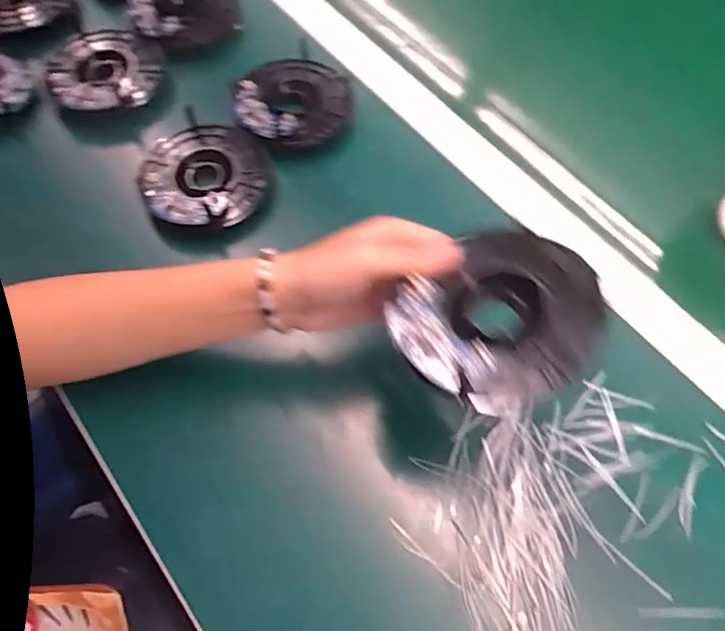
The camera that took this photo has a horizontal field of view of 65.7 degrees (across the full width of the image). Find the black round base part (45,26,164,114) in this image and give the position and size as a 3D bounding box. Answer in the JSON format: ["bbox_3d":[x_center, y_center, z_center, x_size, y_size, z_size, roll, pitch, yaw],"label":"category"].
[{"bbox_3d":[-0.230,-0.216,0.495,0.099,0.025,0.093,-1,63,1],"label":"black round base part"}]

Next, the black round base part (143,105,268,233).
[{"bbox_3d":[-0.124,-0.112,0.445,0.093,0.026,0.109,-16,64,-7],"label":"black round base part"}]

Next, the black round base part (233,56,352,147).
[{"bbox_3d":[-0.057,-0.181,0.478,0.093,0.028,0.097,-1,63,1],"label":"black round base part"}]

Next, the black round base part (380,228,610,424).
[{"bbox_3d":[0.069,-0.001,0.276,0.101,0.014,0.085,-36,69,-19],"label":"black round base part"}]

